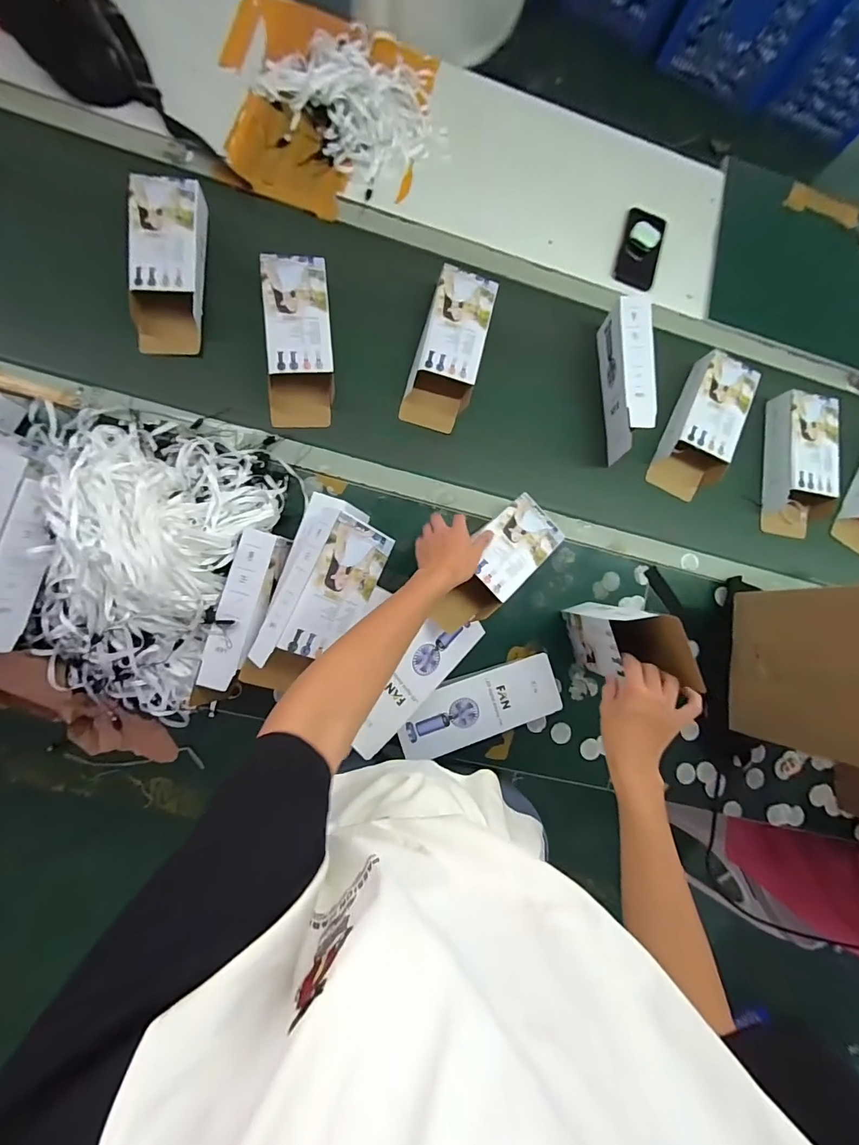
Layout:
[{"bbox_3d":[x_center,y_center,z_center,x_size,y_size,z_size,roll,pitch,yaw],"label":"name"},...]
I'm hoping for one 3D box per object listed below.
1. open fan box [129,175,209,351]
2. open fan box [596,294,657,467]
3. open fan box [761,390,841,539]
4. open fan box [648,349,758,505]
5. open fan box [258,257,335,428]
[{"bbox_3d":[-0.403,-0.477,0.671,0.099,0.053,0.243,2,87,-7],"label":"open fan box"},{"bbox_3d":[0.326,-0.318,0.726,0.046,0.104,0.238,-2,84,-8],"label":"open fan box"},{"bbox_3d":[0.669,-0.194,0.776,0.104,0.071,0.249,2,84,-7],"label":"open fan box"},{"bbox_3d":[0.486,-0.255,0.760,0.112,0.063,0.254,23,82,-5],"label":"open fan box"},{"bbox_3d":[-0.210,-0.368,0.703,0.104,0.082,0.246,-2,84,-8],"label":"open fan box"}]

